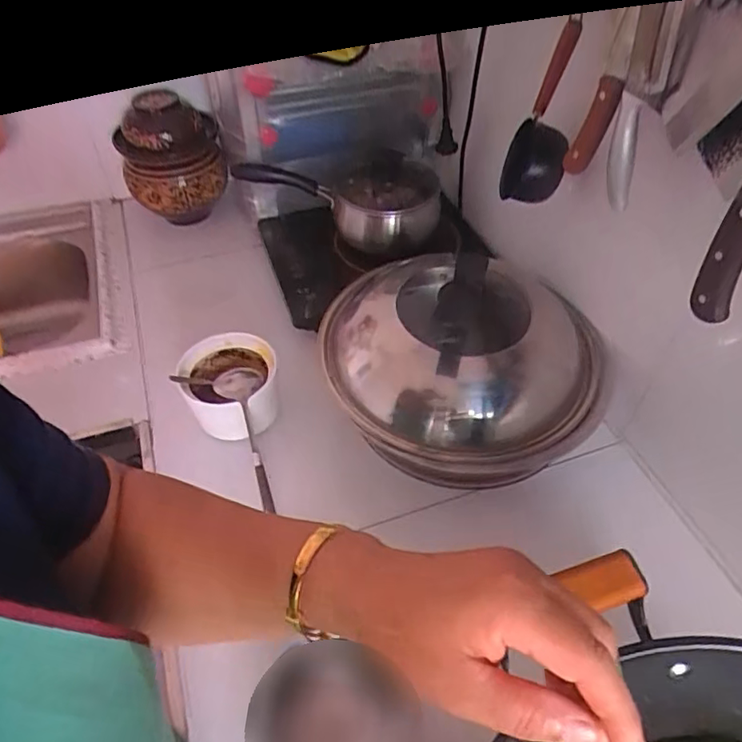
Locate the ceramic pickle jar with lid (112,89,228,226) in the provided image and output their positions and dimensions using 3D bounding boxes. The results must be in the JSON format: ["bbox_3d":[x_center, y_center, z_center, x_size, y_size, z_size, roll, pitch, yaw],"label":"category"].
[{"bbox_3d":[-0.376,-0.398,1.098,0.184,0.219,0.185,-1,48,1],"label":"ceramic pickle jar with lid"}]

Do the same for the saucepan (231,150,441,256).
[{"bbox_3d":[-0.056,-0.291,0.987,0.352,0.118,0.166,7,48,8],"label":"saucepan"}]

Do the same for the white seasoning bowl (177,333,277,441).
[{"bbox_3d":[-0.193,0.022,0.766,0.124,0.073,0.133,-1,48,1],"label":"white seasoning bowl"}]

